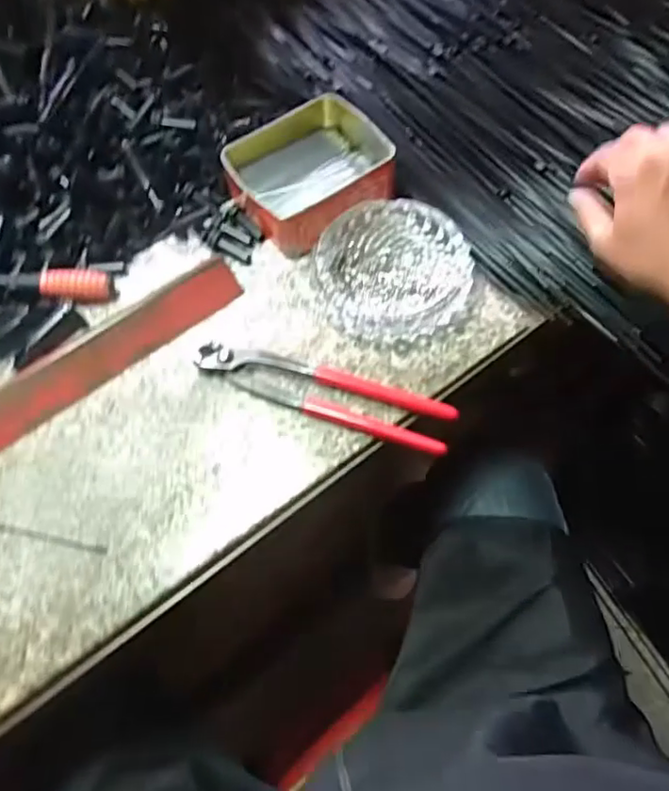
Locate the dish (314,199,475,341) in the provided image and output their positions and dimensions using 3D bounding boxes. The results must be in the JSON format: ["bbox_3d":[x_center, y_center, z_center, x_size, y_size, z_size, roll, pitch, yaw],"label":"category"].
[{"bbox_3d":[0.047,-0.102,0.475,0.117,0.029,0.119,-1,64,2],"label":"dish"}]

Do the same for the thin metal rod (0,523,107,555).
[{"bbox_3d":[-0.197,0.098,0.411,0.085,0.004,0.005,11,65,7],"label":"thin metal rod"}]

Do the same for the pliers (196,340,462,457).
[{"bbox_3d":[-0.006,-0.005,0.442,0.189,0.015,0.041,19,66,11],"label":"pliers"}]

